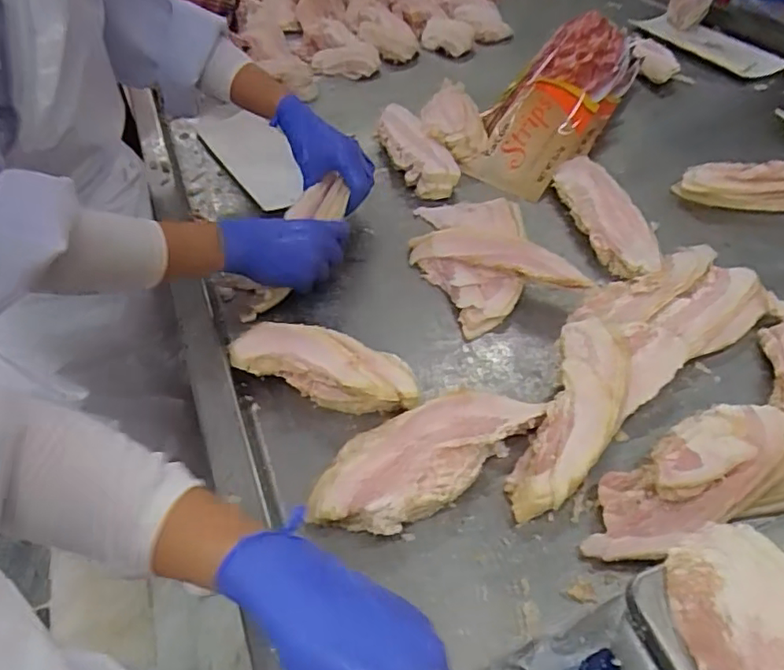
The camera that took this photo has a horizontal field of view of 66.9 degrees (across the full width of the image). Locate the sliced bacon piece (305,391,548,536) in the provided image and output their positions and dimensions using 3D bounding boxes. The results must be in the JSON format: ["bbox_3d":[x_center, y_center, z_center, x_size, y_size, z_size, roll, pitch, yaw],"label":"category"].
[{"bbox_3d":[0.030,0.102,0.492,0.208,0.037,0.085,-24,50,-20],"label":"sliced bacon piece"}]

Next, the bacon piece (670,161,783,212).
[{"bbox_3d":[0.480,-0.186,0.739,0.229,0.036,0.079,2,46,4],"label":"bacon piece"}]

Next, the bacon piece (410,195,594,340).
[{"bbox_3d":[0.101,-0.100,0.678,0.139,0.041,0.215,-15,47,-12],"label":"bacon piece"}]

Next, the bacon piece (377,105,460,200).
[{"bbox_3d":[0.029,-0.255,0.821,0.070,0.044,0.197,-18,48,-14],"label":"bacon piece"}]

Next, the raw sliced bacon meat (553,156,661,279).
[{"bbox_3d":[0.253,-0.150,0.721,0.066,0.032,0.238,-6,46,-4],"label":"raw sliced bacon meat"}]

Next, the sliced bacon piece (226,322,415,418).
[{"bbox_3d":[-0.062,0.034,0.556,0.173,0.052,0.055,13,48,14],"label":"sliced bacon piece"}]

